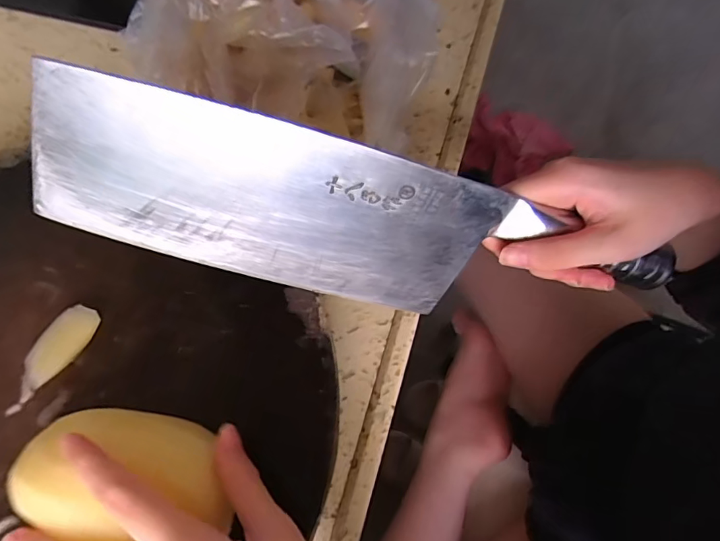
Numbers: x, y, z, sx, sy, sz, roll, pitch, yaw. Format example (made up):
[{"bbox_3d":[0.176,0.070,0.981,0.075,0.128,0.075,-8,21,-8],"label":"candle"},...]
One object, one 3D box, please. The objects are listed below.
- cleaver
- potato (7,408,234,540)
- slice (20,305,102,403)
[{"bbox_3d":[0.015,-0.025,0.259,0.323,0.091,0.025,11,40,-19],"label":"cleaver"},{"bbox_3d":[-0.105,0.091,0.219,0.098,0.035,0.054,10,65,8],"label":"potato"},{"bbox_3d":[-0.166,0.042,0.260,0.024,0.005,0.055,33,72,14],"label":"slice"}]

